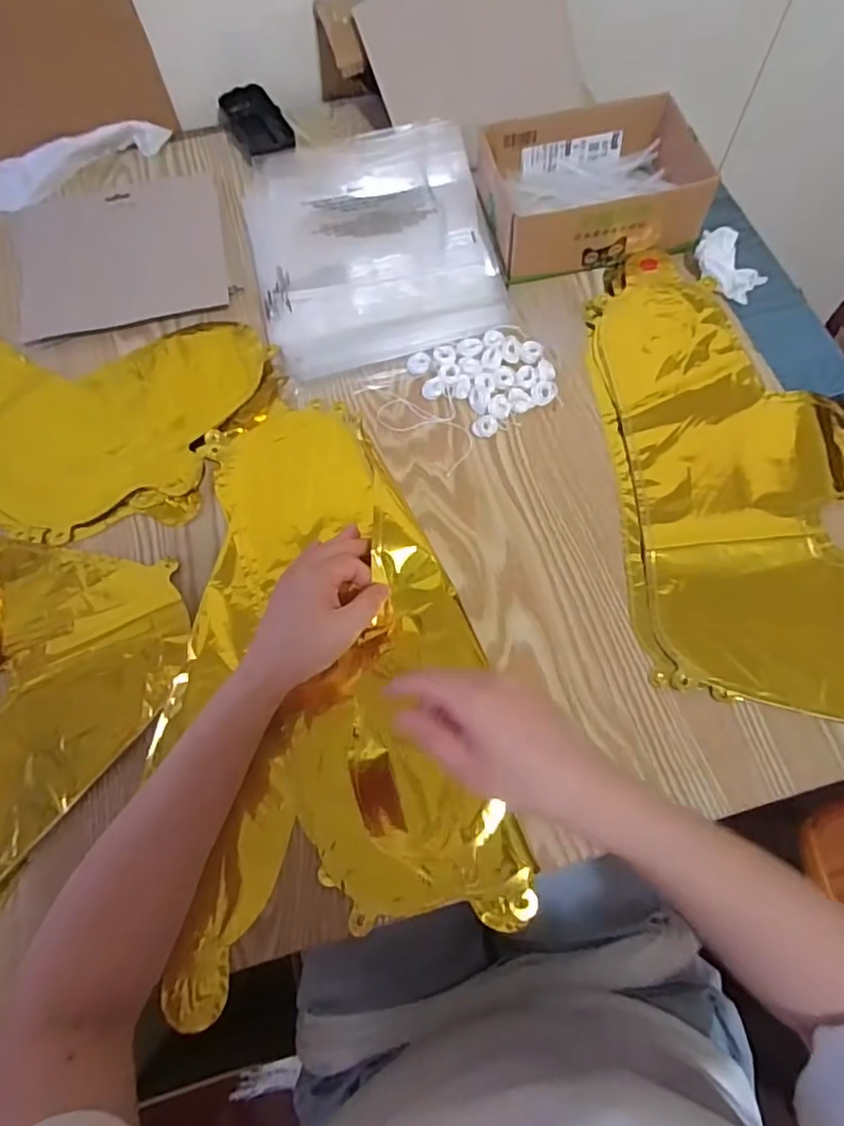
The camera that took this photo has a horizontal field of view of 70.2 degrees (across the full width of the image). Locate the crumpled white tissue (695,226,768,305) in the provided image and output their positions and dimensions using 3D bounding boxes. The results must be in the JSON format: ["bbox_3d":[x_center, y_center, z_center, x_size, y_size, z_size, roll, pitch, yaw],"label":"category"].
[{"bbox_3d":[0.282,-0.266,0.551,0.069,0.044,0.055,21,70,11],"label":"crumpled white tissue"}]

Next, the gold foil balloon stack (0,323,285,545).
[{"bbox_3d":[-0.356,-0.151,0.523,0.421,0.012,0.226,16,69,9],"label":"gold foil balloon stack"}]

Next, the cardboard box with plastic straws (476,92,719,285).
[{"bbox_3d":[0.156,-0.348,0.562,0.186,0.066,0.144,-9,67,-1],"label":"cardboard box with plastic straws"}]

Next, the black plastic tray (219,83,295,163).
[{"bbox_3d":[-0.172,-0.462,0.636,0.056,0.024,0.105,-27,69,-8],"label":"black plastic tray"}]

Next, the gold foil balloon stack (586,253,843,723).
[{"bbox_3d":[0.247,-0.069,0.469,0.219,0.026,0.428,-11,66,-4],"label":"gold foil balloon stack"}]

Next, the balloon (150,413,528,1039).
[{"bbox_3d":[-0.084,0.054,0.427,0.225,0.034,0.403,-15,67,-2],"label":"balloon"}]

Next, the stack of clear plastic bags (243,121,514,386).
[{"bbox_3d":[-0.049,-0.308,0.568,0.217,0.033,0.273,-14,67,-3],"label":"stack of clear plastic bags"}]

